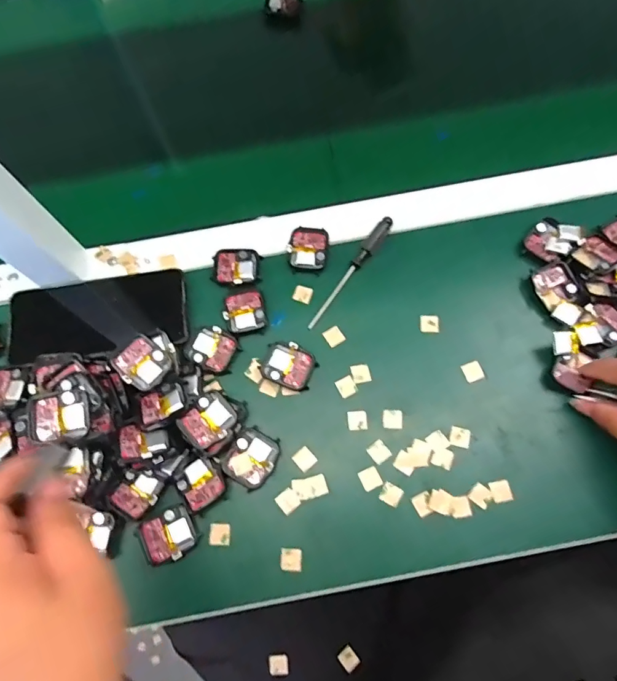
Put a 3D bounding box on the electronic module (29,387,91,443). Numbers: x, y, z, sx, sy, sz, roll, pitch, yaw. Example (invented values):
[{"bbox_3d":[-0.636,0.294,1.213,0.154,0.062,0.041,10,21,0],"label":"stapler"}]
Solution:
[{"bbox_3d":[-0.183,0.055,0.334,0.042,0.009,0.035,-8,71,0],"label":"electronic module"}]

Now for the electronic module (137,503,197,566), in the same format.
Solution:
[{"bbox_3d":[-0.112,0.155,0.360,0.041,0.005,0.036,-27,73,-7],"label":"electronic module"}]

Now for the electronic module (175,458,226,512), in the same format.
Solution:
[{"bbox_3d":[-0.088,0.116,0.372,0.036,0.006,0.037,-37,75,-10],"label":"electronic module"}]

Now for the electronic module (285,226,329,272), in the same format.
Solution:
[{"bbox_3d":[-0.001,-0.089,0.437,0.037,0.009,0.044,12,72,5],"label":"electronic module"}]

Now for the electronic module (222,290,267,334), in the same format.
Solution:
[{"bbox_3d":[-0.059,-0.027,0.419,0.036,0.006,0.037,-14,72,-4],"label":"electronic module"}]

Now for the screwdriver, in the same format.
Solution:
[{"bbox_3d":[0.041,-0.064,0.426,0.014,0.014,0.129,33,75,11],"label":"screwdriver"}]

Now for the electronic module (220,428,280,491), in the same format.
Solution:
[{"bbox_3d":[-0.047,0.098,0.377,0.039,0.008,0.044,36,76,12],"label":"electronic module"}]

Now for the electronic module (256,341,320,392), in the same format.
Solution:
[{"bbox_3d":[-0.018,0.022,0.403,0.046,0.011,0.038,23,74,8],"label":"electronic module"}]

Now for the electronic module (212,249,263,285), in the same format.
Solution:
[{"bbox_3d":[-0.070,-0.072,0.434,0.044,0.005,0.038,-1,72,1],"label":"electronic module"}]

